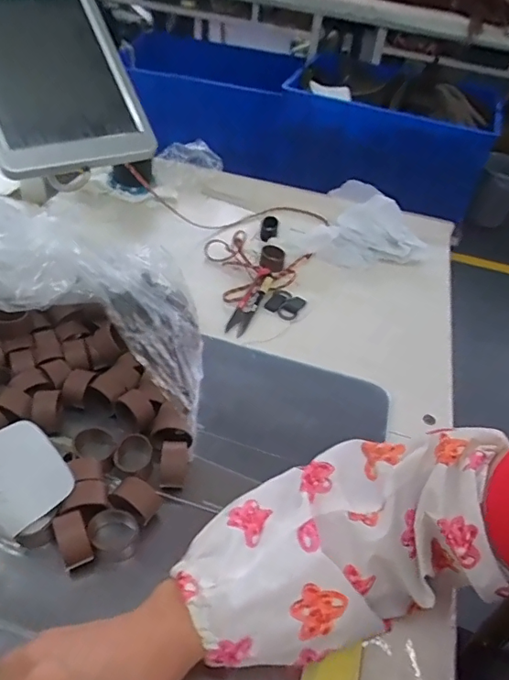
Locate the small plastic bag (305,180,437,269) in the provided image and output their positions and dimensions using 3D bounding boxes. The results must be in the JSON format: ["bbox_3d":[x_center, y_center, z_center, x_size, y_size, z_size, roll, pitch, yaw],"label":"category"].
[{"bbox_3d":[0.159,-0.150,0.671,0.151,0.047,0.156,20,45,12],"label":"small plastic bag"}]

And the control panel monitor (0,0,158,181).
[{"bbox_3d":[-0.204,-0.261,0.494,0.147,0.039,0.222,-22,83,-29],"label":"control panel monitor"}]

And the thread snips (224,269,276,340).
[{"bbox_3d":[-0.002,-0.047,0.574,0.021,0.012,0.112,20,45,12],"label":"thread snips"}]

